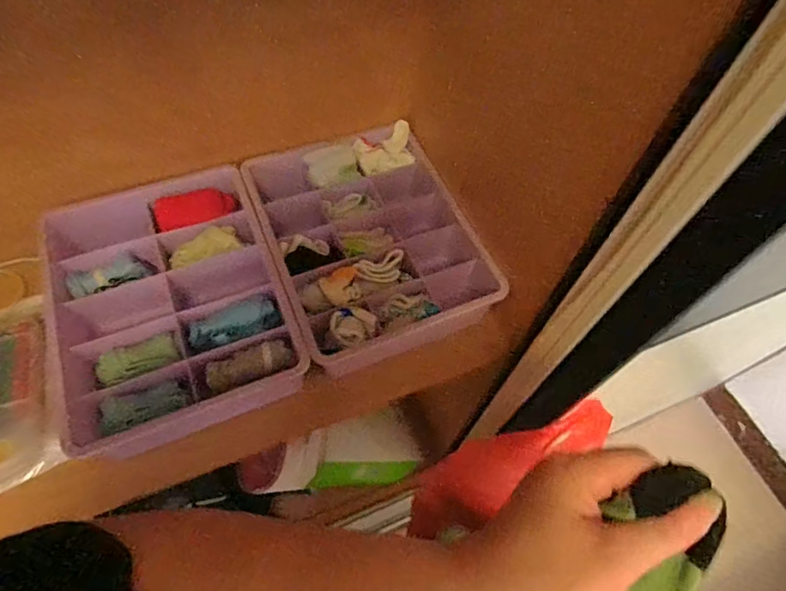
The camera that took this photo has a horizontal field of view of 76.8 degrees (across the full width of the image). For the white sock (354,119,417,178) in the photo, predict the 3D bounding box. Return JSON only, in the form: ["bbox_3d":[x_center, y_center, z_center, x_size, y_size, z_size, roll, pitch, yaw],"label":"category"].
[{"bbox_3d":[-0.012,-0.203,0.685,0.079,0.033,0.059,-12,62,-11],"label":"white sock"}]

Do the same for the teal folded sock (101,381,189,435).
[{"bbox_3d":[-0.259,0.113,0.514,0.088,0.023,0.034,-17,63,-13],"label":"teal folded sock"}]

